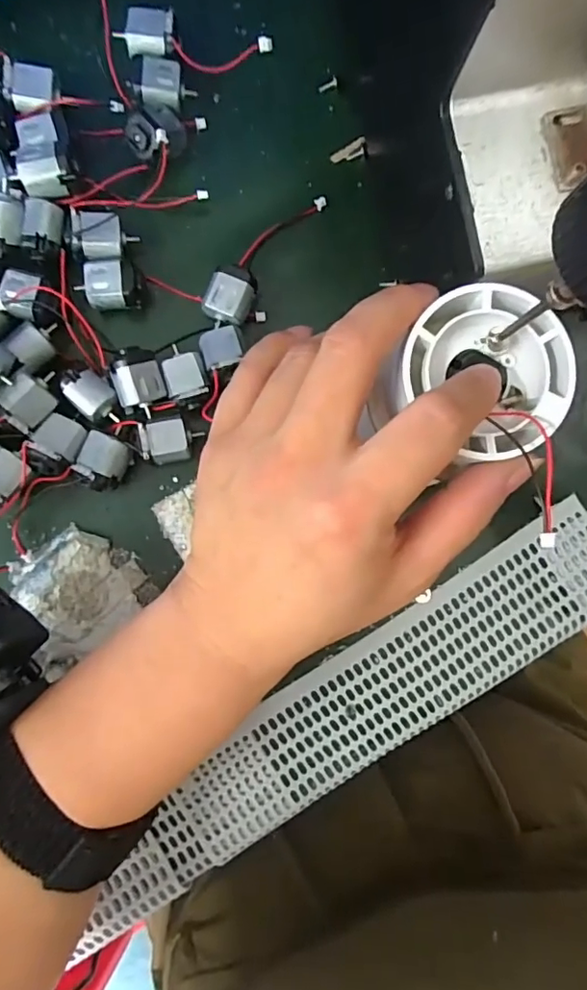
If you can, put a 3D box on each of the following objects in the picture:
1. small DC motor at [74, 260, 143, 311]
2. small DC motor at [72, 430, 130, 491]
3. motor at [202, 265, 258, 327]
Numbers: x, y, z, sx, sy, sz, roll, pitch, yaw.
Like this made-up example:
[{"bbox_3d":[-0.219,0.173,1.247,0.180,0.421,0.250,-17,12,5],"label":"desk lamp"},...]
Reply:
[{"bbox_3d":[-0.078,-0.089,0.231,0.026,0.016,0.019,-2,90,-5],"label":"small DC motor"},{"bbox_3d":[-0.081,-0.014,0.230,0.018,0.018,0.025,24,87,-4],"label":"small DC motor"},{"bbox_3d":[-0.027,-0.085,0.233,0.019,0.020,0.023,23,88,-4],"label":"motor"}]

